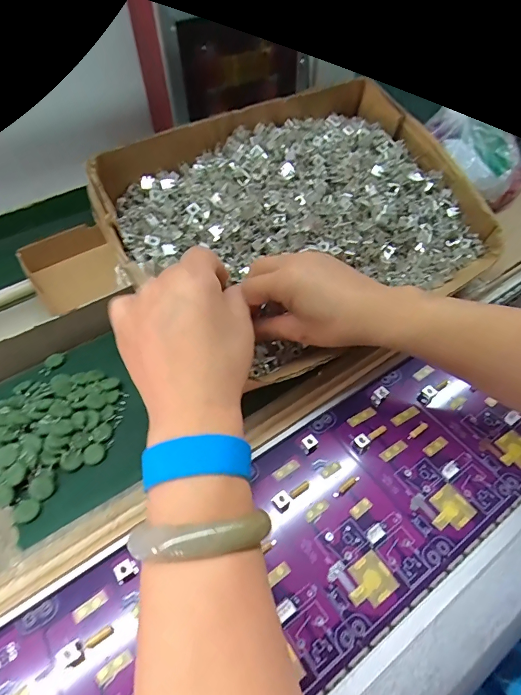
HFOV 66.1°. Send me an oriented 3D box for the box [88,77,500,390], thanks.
[{"bbox_3d":[0.051,-0.143,0.408,0.386,0.074,0.283,-29,63,-20],"label":"box"}]

